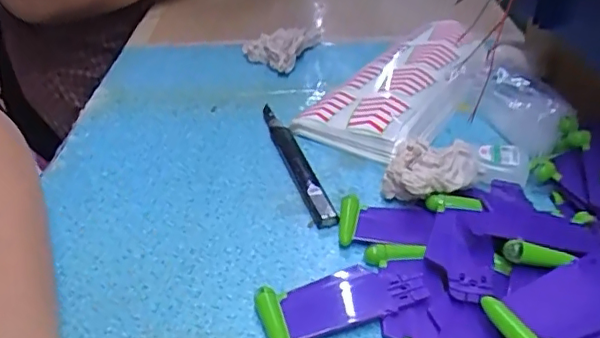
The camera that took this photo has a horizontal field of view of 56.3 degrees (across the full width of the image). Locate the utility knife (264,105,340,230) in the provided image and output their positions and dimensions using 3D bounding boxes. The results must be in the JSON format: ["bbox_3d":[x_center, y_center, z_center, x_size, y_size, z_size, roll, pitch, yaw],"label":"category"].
[{"bbox_3d":[-0.003,-0.007,0.427,0.016,0.009,0.150,-12,36,-13],"label":"utility knife"}]

